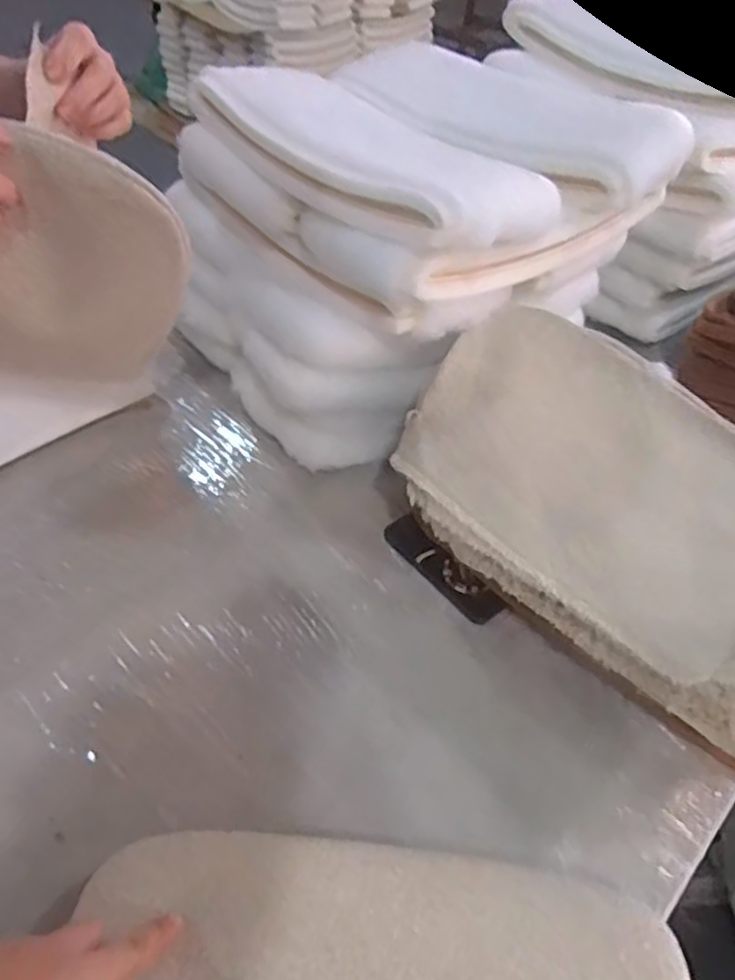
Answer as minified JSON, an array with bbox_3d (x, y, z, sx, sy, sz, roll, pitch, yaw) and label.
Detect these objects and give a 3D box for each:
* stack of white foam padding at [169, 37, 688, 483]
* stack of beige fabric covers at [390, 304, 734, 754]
[{"bbox_3d":[0.060,-0.323,0.935,0.525,0.358,0.460,-26,54,-27],"label":"stack of white foam padding"},{"bbox_3d":[0.280,0.016,0.710,0.485,0.130,0.300,35,53,25],"label":"stack of beige fabric covers"}]

